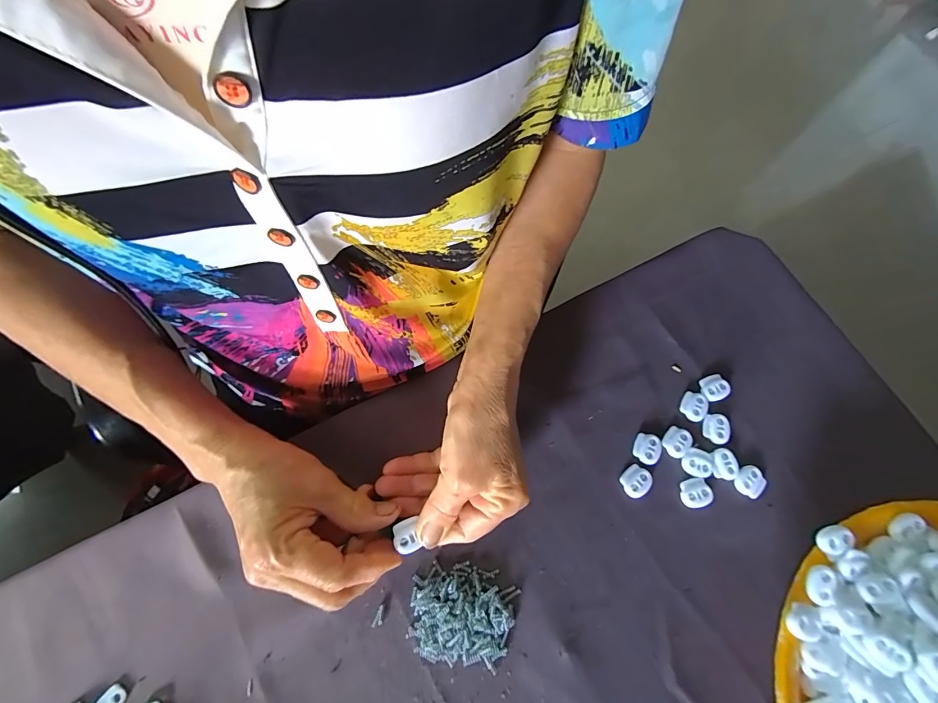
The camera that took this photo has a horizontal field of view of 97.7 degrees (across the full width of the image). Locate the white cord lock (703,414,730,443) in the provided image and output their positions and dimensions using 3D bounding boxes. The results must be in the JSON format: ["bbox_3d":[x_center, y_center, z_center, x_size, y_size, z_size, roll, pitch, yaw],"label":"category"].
[{"bbox_3d":[0.187,0.058,0.310,0.018,0.004,0.022,15,71,3],"label":"white cord lock"}]

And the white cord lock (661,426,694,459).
[{"bbox_3d":[0.156,0.067,0.306,0.022,0.005,0.018,-42,78,-14],"label":"white cord lock"}]

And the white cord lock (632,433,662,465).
[{"bbox_3d":[0.133,0.073,0.304,0.020,0.005,0.020,29,73,7],"label":"white cord lock"}]

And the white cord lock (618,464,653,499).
[{"bbox_3d":[0.121,0.094,0.296,0.022,0.005,0.019,-41,78,-14],"label":"white cord lock"}]

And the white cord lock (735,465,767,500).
[{"bbox_3d":[0.206,0.095,0.300,0.018,0.004,0.021,37,74,10],"label":"white cord lock"}]

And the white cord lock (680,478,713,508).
[{"bbox_3d":[0.163,0.102,0.296,0.021,0.006,0.019,-12,72,-6],"label":"white cord lock"}]

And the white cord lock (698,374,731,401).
[{"bbox_3d":[0.192,0.028,0.320,0.020,0.005,0.020,-13,72,-7],"label":"white cord lock"}]

